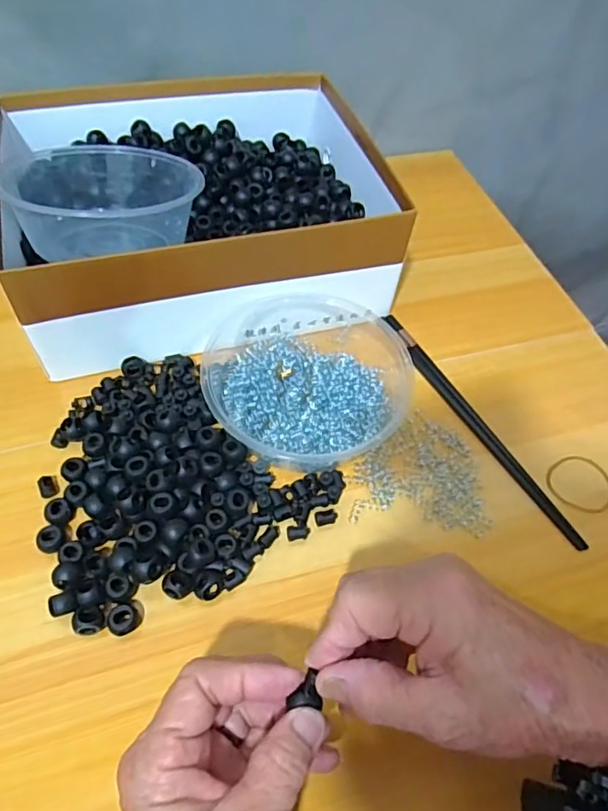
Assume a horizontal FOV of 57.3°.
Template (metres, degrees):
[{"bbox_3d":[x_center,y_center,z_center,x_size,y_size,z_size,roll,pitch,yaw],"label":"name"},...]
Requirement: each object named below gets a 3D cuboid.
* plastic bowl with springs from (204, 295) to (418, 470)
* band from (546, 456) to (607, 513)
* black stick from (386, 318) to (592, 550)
[{"bbox_3d":[0.009,-0.024,0.419,0.162,0.047,0.150,2,55,-4],"label":"plastic bowl with springs"},{"bbox_3d":[0.204,0.057,0.410,0.049,0.004,0.045,2,55,-4],"label":"band"},{"bbox_3d":[0.133,0.010,0.436,0.014,0.006,0.233,-23,60,-20],"label":"black stick"}]

